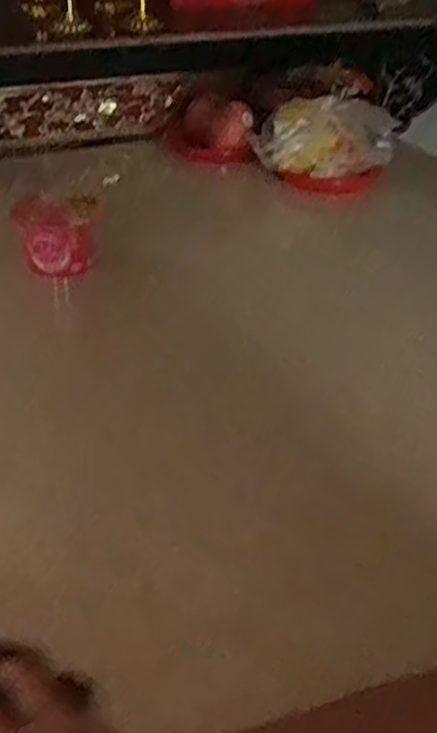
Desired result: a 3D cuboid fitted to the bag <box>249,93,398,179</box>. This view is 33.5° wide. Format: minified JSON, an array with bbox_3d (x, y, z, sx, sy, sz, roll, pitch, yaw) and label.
[{"bbox_3d":[0.148,-0.319,1.015,0.194,0.116,0.066,0,36,-3],"label":"bag"}]

